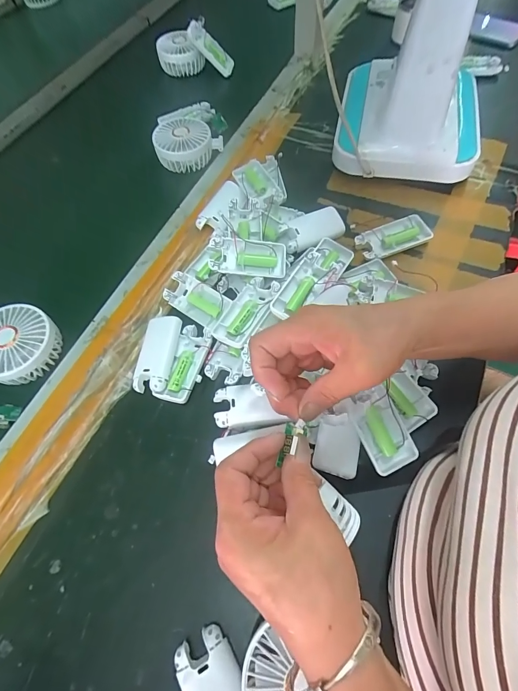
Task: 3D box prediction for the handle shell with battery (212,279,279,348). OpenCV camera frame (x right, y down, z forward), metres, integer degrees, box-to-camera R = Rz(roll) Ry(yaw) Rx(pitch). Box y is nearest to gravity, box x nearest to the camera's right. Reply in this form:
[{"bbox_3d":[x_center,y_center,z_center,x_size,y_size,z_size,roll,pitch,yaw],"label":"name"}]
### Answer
[{"bbox_3d":[-0.015,-0.039,0.408,0.047,0.026,0.091,31,67,13],"label":"handle shell with battery"}]

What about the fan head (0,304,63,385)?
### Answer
[{"bbox_3d":[-0.271,0.001,0.389,0.084,0.036,0.090,1,64,-1],"label":"fan head"}]

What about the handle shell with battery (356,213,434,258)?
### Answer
[{"bbox_3d":[0.176,-0.145,0.464,0.095,0.012,0.051,-18,65,-10],"label":"handle shell with battery"}]

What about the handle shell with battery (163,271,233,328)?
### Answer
[{"bbox_3d":[-0.075,-0.058,0.431,0.091,0.020,0.041,32,70,15],"label":"handle shell with battery"}]

